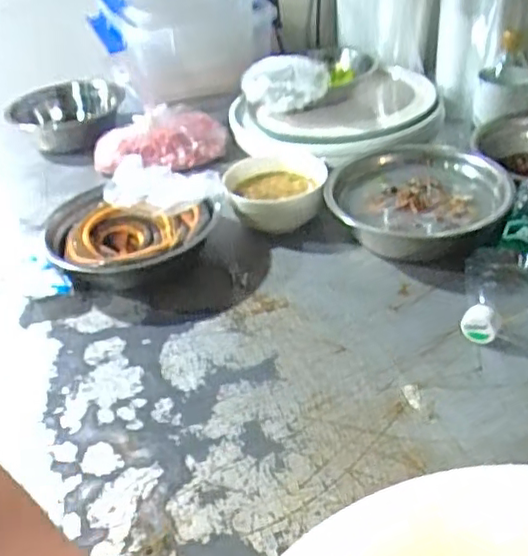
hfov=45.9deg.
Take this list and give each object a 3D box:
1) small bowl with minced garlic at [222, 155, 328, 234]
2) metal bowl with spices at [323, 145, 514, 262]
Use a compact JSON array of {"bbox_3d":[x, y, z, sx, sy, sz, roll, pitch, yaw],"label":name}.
[{"bbox_3d":[0.014,-0.104,0.785,0.124,0.059,0.130,-1,37,7],"label":"small bowl with minced garlic"},{"bbox_3d":[0.174,-0.090,0.723,0.194,0.078,0.180,-3,37,4],"label":"metal bowl with spices"}]

